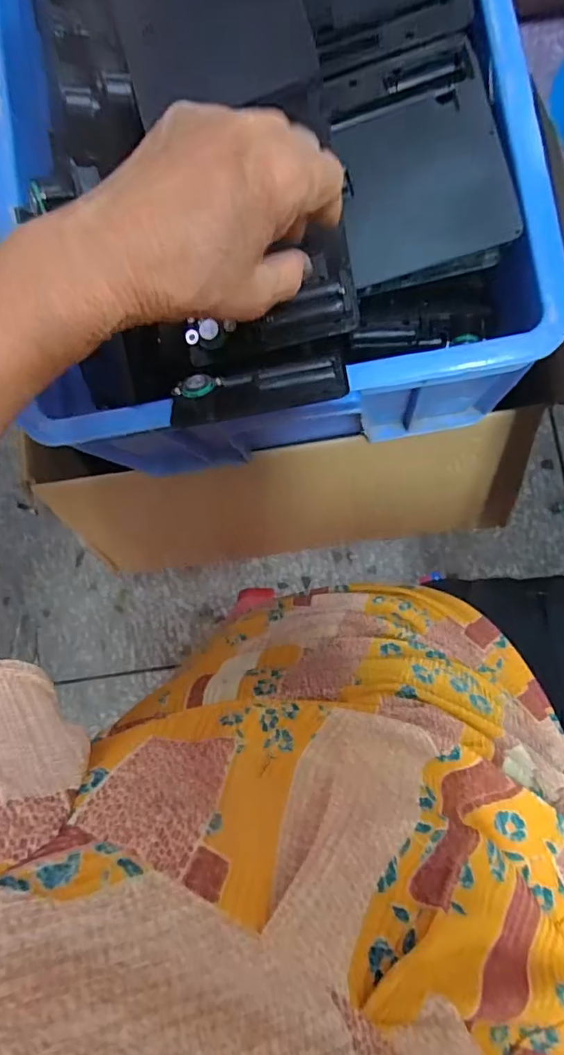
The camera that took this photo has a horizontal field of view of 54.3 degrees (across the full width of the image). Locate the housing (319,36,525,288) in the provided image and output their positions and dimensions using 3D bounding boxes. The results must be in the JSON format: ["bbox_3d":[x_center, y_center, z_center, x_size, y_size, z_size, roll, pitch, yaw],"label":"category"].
[{"bbox_3d":[0.082,-0.229,0.343,0.099,0.017,0.131,-14,86,5],"label":"housing"}]

